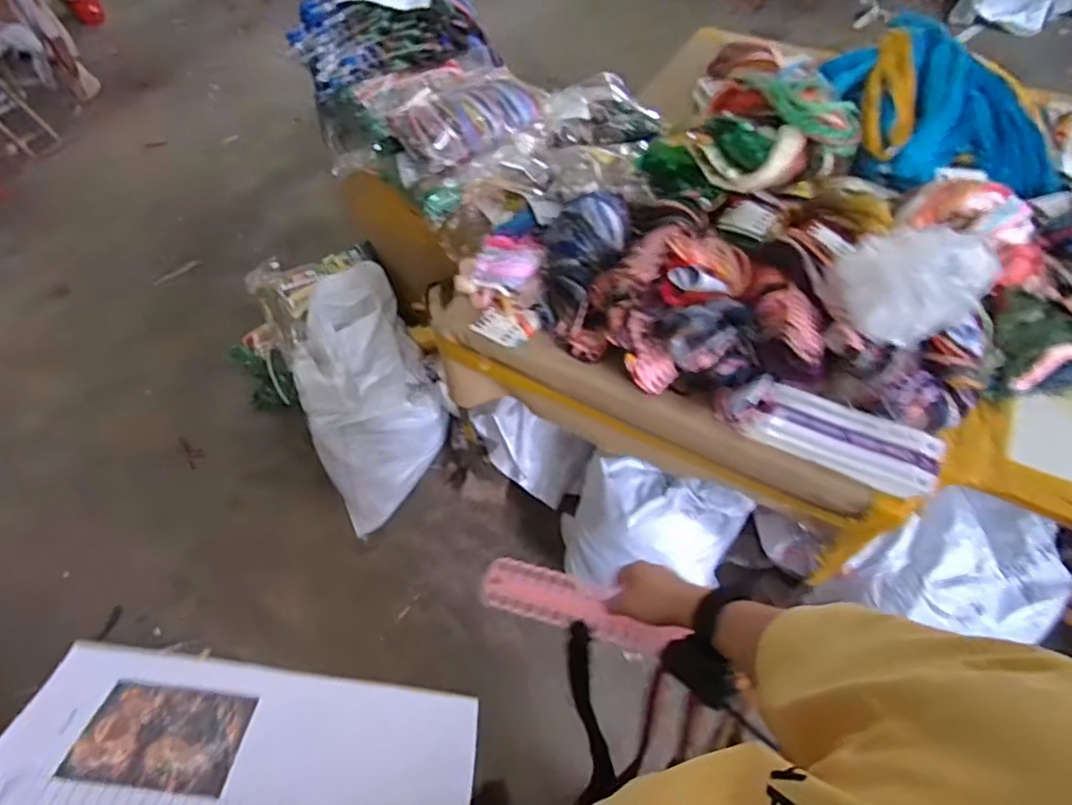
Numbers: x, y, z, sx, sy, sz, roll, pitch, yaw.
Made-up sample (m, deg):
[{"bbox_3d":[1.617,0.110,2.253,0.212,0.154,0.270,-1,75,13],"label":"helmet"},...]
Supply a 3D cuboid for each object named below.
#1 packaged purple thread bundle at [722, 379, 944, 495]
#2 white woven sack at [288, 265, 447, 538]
[{"bbox_3d":[0.430,0.047,0.880,0.302,0.053,0.095,24,59,16],"label":"packaged purple thread bundle"},{"bbox_3d":[-0.426,-0.010,1.511,0.326,0.484,0.409,-26,59,-17],"label":"white woven sack"}]

